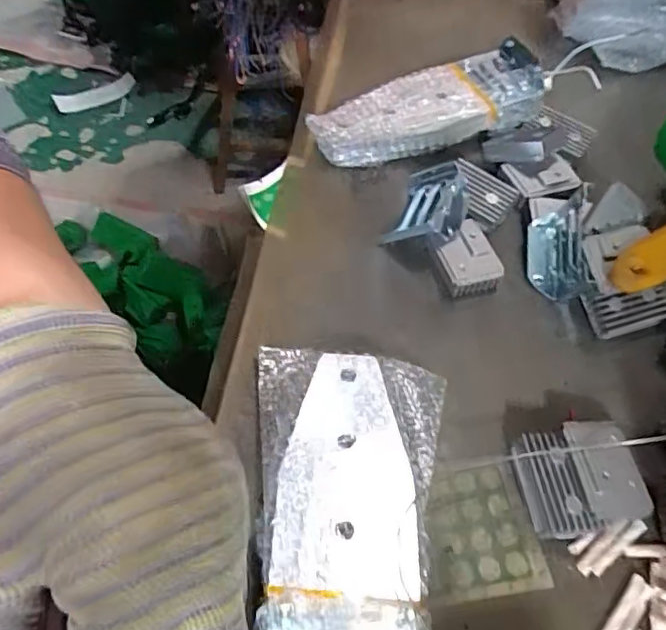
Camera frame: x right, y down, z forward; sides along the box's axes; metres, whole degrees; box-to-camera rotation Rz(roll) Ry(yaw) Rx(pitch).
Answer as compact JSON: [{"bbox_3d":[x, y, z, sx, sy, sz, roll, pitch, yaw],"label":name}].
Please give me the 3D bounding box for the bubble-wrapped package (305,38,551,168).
[{"bbox_3d":[0.067,-0.143,0.400,0.173,0.032,0.063,-19,60,-15],"label":"bubble-wrapped package"}]

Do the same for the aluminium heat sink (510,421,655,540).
[{"bbox_3d":[0.114,0.077,0.272,0.057,0.022,0.046,-10,58,-10],"label":"aluminium heat sink"}]

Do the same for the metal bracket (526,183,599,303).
[{"bbox_3d":[0.132,-0.039,0.336,0.028,0.032,0.067,9,57,3],"label":"metal bracket"}]

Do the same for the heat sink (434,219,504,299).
[{"bbox_3d":[0.076,-0.033,0.343,0.033,0.015,0.045,-12,58,-11],"label":"heat sink"}]

